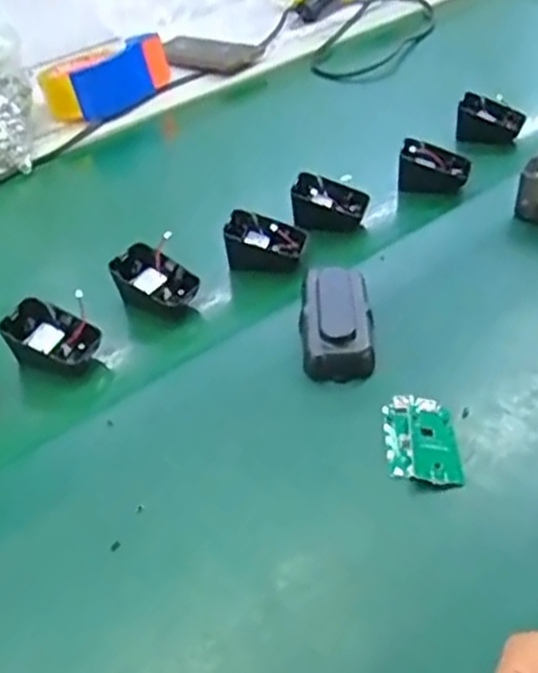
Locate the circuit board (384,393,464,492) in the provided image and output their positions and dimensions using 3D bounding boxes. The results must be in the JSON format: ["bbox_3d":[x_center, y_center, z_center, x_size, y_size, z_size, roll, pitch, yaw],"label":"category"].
[{"bbox_3d":[0.097,0.065,0.486,0.043,0.012,0.069,-4,40,3],"label":"circuit board"}]

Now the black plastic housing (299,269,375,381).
[{"bbox_3d":[0.049,-0.014,0.558,0.051,0.034,0.100,-3,40,5],"label":"black plastic housing"}]

